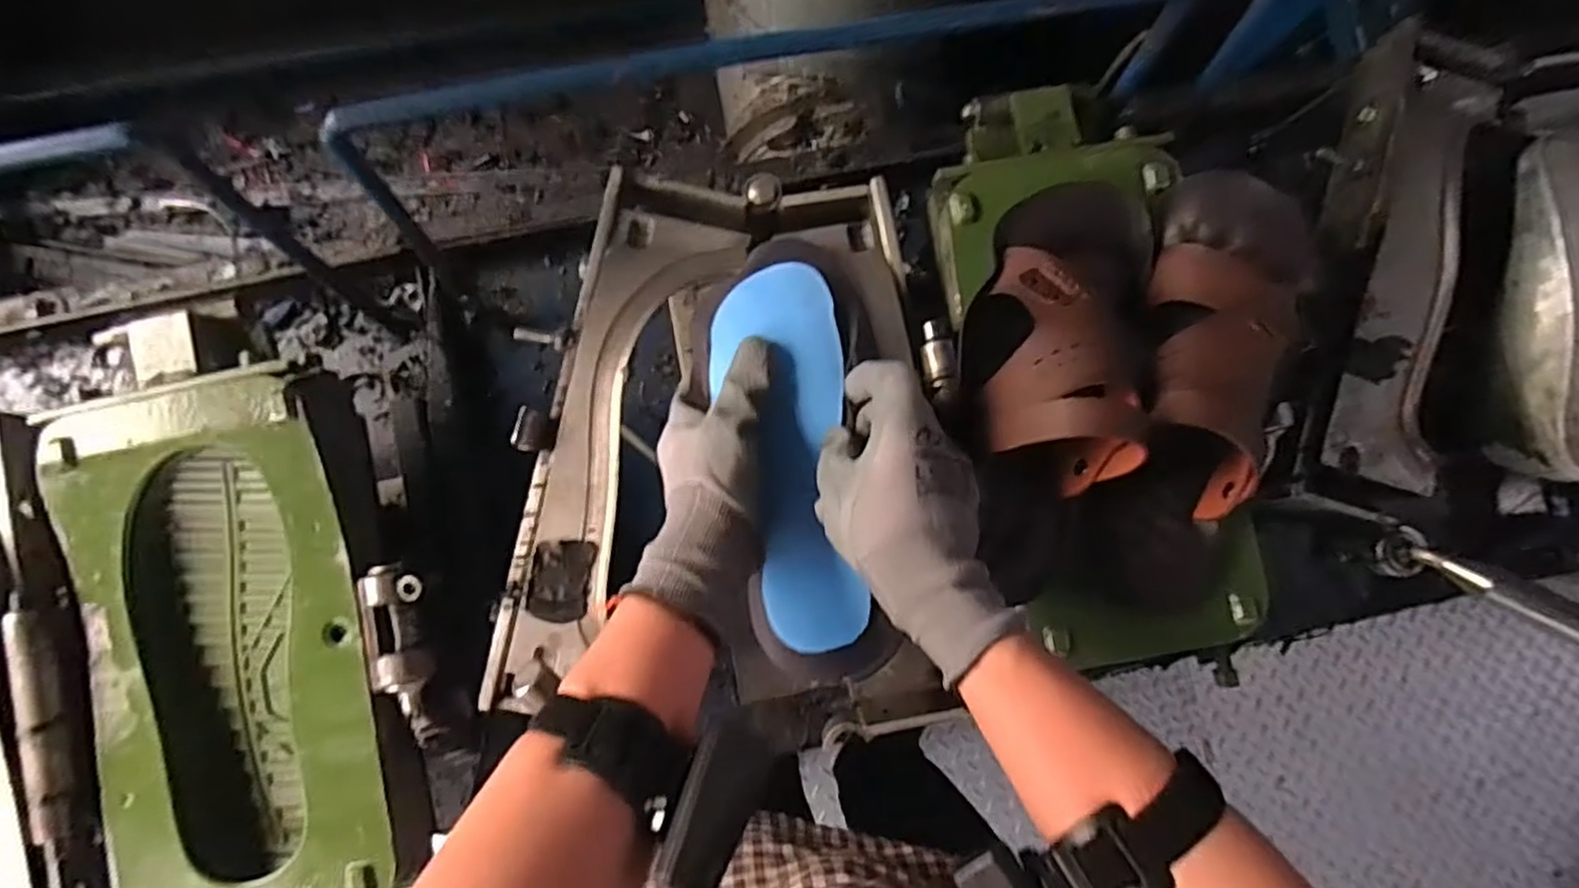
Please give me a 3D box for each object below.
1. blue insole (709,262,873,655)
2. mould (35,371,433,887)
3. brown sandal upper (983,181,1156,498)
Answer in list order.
[{"bbox_3d":[-0.001,0.007,0.458,0.081,0.018,0.244,-6,86,-3],"label":"blue insole"},{"bbox_3d":[-0.350,0.133,0.455,0.175,0.058,0.331,-13,84,-4],"label":"mould"},{"bbox_3d":[0.175,-0.071,0.452,0.093,0.073,0.186,13,68,-1],"label":"brown sandal upper"}]

